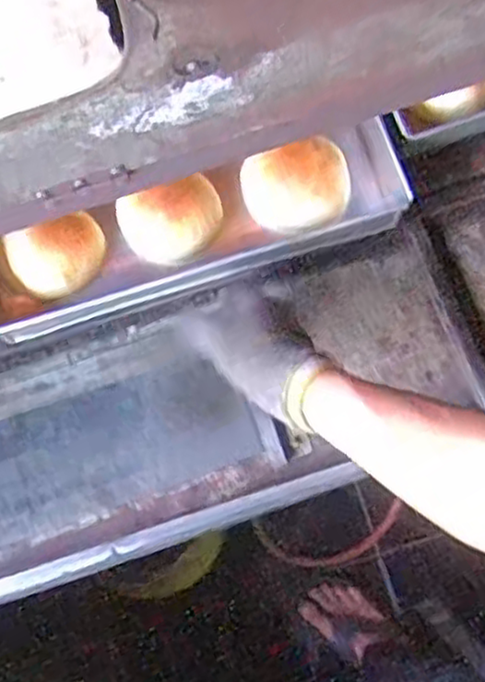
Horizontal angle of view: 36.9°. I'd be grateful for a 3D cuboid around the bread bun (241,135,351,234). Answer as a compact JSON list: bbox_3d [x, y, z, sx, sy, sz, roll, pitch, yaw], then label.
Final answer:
[{"bbox_3d":[0.056,-0.149,0.707,0.103,0.058,0.085,-10,77,-2],"label":"bread bun"}]

